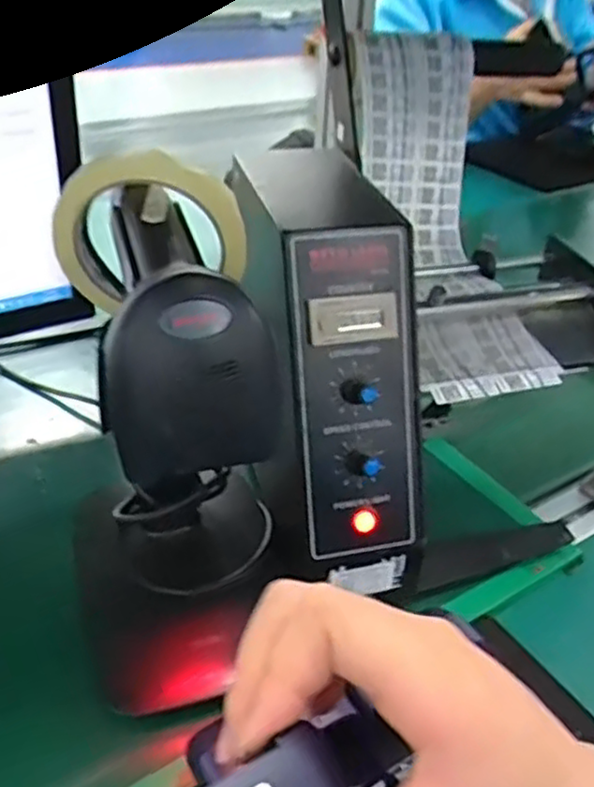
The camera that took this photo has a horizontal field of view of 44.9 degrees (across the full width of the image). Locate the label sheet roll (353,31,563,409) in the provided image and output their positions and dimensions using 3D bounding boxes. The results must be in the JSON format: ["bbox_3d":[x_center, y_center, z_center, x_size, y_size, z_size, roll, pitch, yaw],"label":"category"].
[{"bbox_3d":[0.086,-0.108,0.461,0.096,0.066,0.241,-11,77,-17],"label":"label sheet roll"}]

